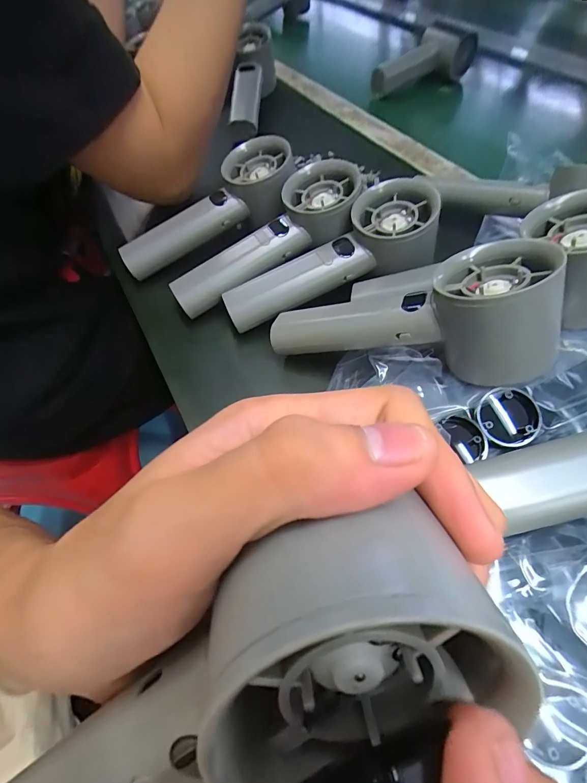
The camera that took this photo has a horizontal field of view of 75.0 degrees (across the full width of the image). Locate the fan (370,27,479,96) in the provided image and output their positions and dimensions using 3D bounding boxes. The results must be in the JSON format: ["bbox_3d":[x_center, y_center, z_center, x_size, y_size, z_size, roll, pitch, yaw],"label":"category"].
[{"bbox_3d":[0.175,-0.431,0.505,0.061,0.044,0.187,35,63,22],"label":"fan"}]

